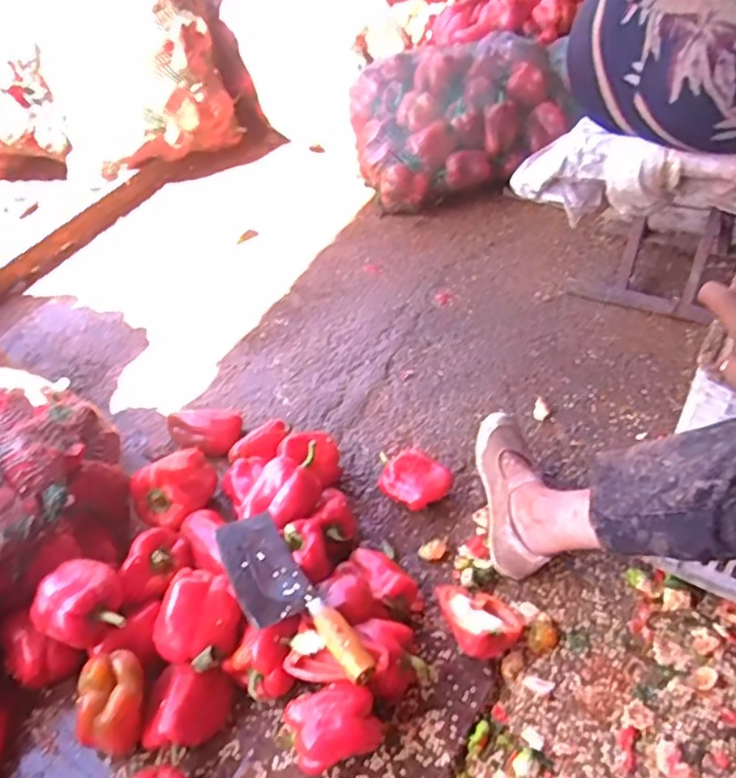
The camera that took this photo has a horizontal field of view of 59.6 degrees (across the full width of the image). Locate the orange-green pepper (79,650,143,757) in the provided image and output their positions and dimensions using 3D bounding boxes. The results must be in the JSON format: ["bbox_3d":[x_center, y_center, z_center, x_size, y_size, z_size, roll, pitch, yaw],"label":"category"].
[{"bbox_3d":[-0.280,0.344,0.709,0.071,0.071,0.089,1,44,8],"label":"orange-green pepper"}]

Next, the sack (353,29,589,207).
[{"bbox_3d":[0.220,-0.644,1.548,0.490,0.270,0.276,-12,43,-6],"label":"sack"}]

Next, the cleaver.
[{"bbox_3d":[-0.096,0.240,0.736,0.083,0.022,0.254,-28,47,-22],"label":"cleaver"}]

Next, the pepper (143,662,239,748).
[{"bbox_3d":[-0.203,0.360,0.725,0.090,0.063,0.081,-3,43,3],"label":"pepper"}]

